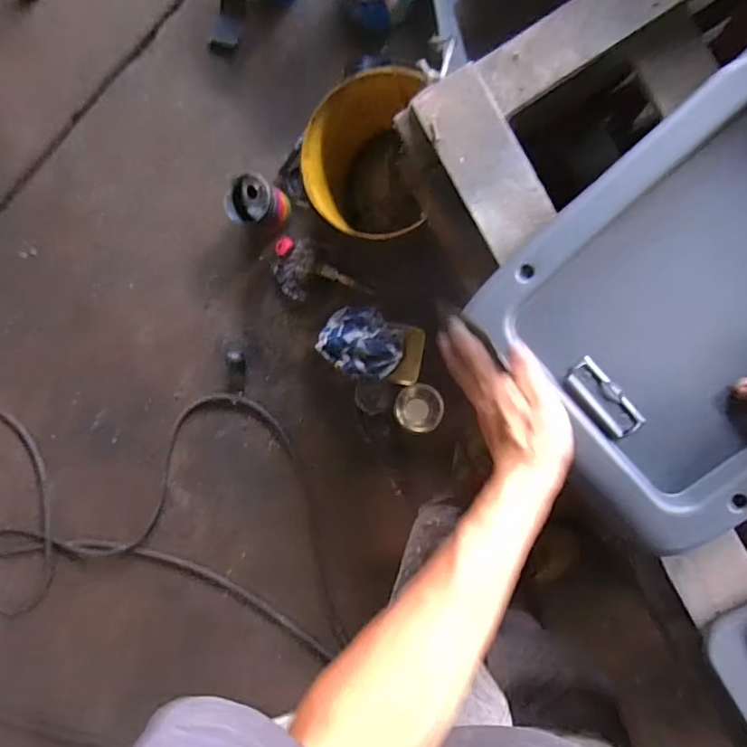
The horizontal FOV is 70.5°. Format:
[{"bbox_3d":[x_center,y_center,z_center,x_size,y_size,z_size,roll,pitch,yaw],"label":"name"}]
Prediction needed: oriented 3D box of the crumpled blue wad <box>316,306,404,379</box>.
[{"bbox_3d":[-0.022,-0.055,0.963,0.144,0.052,0.119,39,100,7],"label":"crumpled blue wad"}]

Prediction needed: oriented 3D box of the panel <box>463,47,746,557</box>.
[{"bbox_3d":[0.302,-0.070,0.434,0.401,0.058,0.284,-42,89,8],"label":"panel"}]

